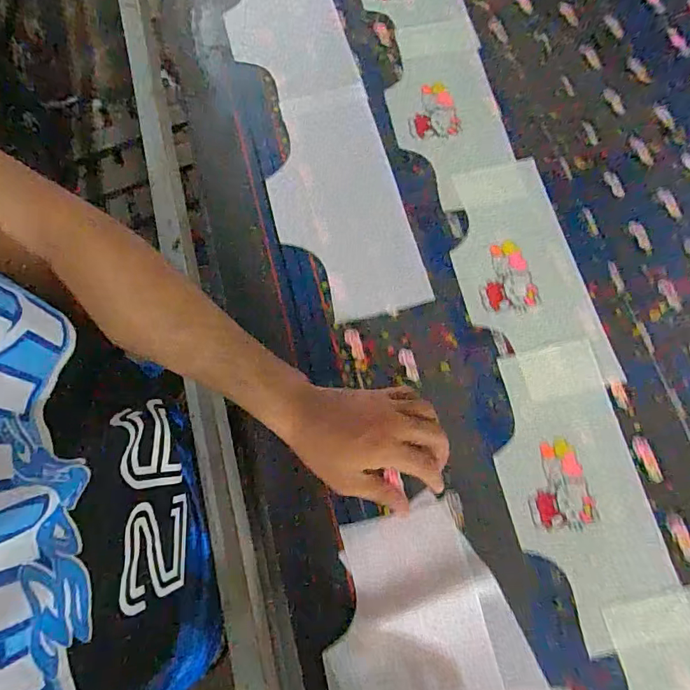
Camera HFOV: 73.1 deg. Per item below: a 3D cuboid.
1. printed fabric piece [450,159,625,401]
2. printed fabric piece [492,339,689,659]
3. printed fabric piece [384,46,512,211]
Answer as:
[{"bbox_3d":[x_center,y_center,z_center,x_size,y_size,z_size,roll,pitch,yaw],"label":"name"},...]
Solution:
[{"bbox_3d":[0.197,-0.080,0.527,0.131,0.008,0.282,-14,74,-4],"label":"printed fabric piece"},{"bbox_3d":[0.229,0.144,0.461,0.133,0.007,0.286,-13,74,-4],"label":"printed fabric piece"},{"bbox_3d":[0.133,-0.280,0.590,0.138,0.013,0.234,-9,74,-3],"label":"printed fabric piece"}]

